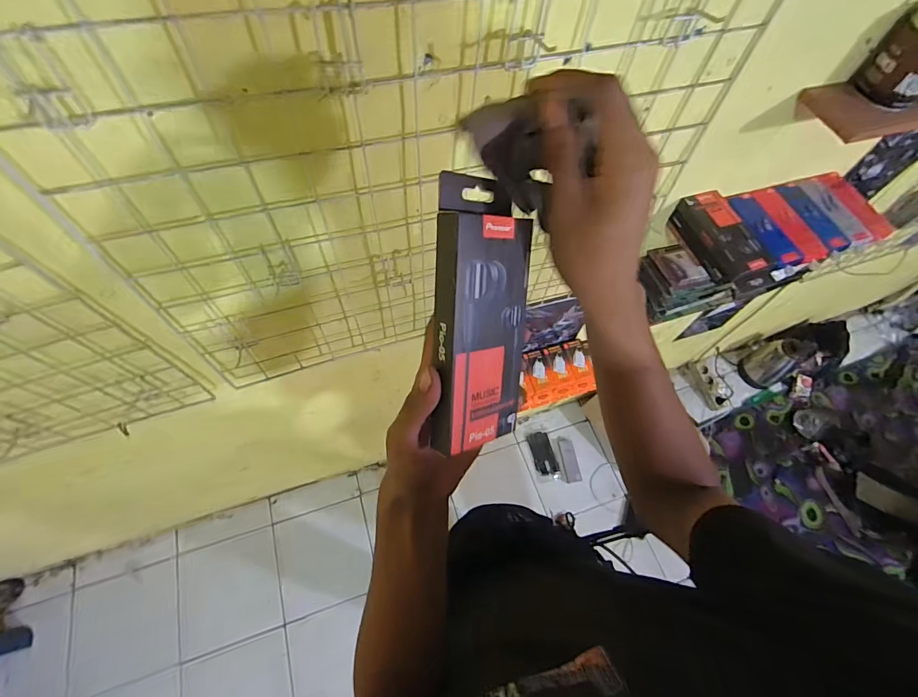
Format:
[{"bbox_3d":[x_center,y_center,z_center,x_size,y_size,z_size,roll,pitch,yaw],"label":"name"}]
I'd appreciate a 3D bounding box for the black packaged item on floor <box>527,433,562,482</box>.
[{"bbox_3d":[0.318,0.402,1.550,0.075,0.024,0.178,-13,64,-10],"label":"black packaged item on floor"}]

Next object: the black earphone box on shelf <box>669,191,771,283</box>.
[{"bbox_3d":[0.424,-0.180,0.680,0.079,0.046,0.159,-14,64,-10],"label":"black earphone box on shelf"}]

